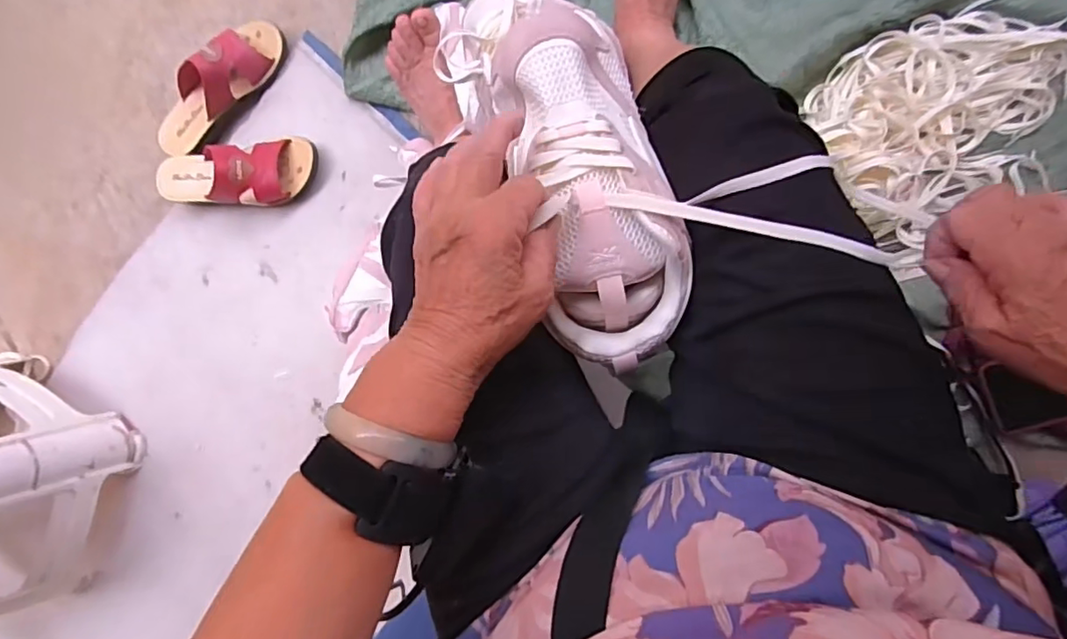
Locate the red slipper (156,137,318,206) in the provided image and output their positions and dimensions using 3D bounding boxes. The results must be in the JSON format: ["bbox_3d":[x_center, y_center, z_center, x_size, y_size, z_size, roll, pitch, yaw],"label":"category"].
[{"bbox_3d":[-0.414,-0.197,0.791,0.225,0.081,0.083,-5,88,10],"label":"red slipper"}]

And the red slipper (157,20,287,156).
[{"bbox_3d":[-0.445,-0.327,0.804,0.229,0.078,0.077,-45,83,7],"label":"red slipper"}]

